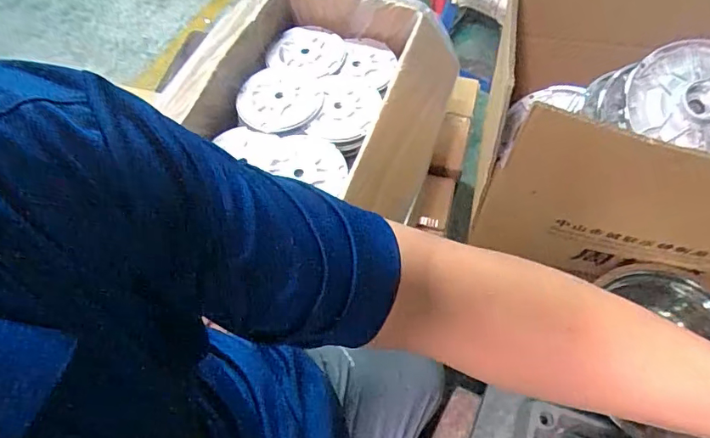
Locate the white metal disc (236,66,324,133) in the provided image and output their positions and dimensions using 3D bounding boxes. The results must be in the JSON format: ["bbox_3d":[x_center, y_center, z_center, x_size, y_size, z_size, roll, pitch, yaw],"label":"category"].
[{"bbox_3d":[-0.121,-0.202,0.819,0.133,0.018,0.138,0,61,0],"label":"white metal disc"}]

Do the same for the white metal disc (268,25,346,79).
[{"bbox_3d":[-0.083,-0.297,0.878,0.126,0.015,0.109,13,62,7],"label":"white metal disc"}]

